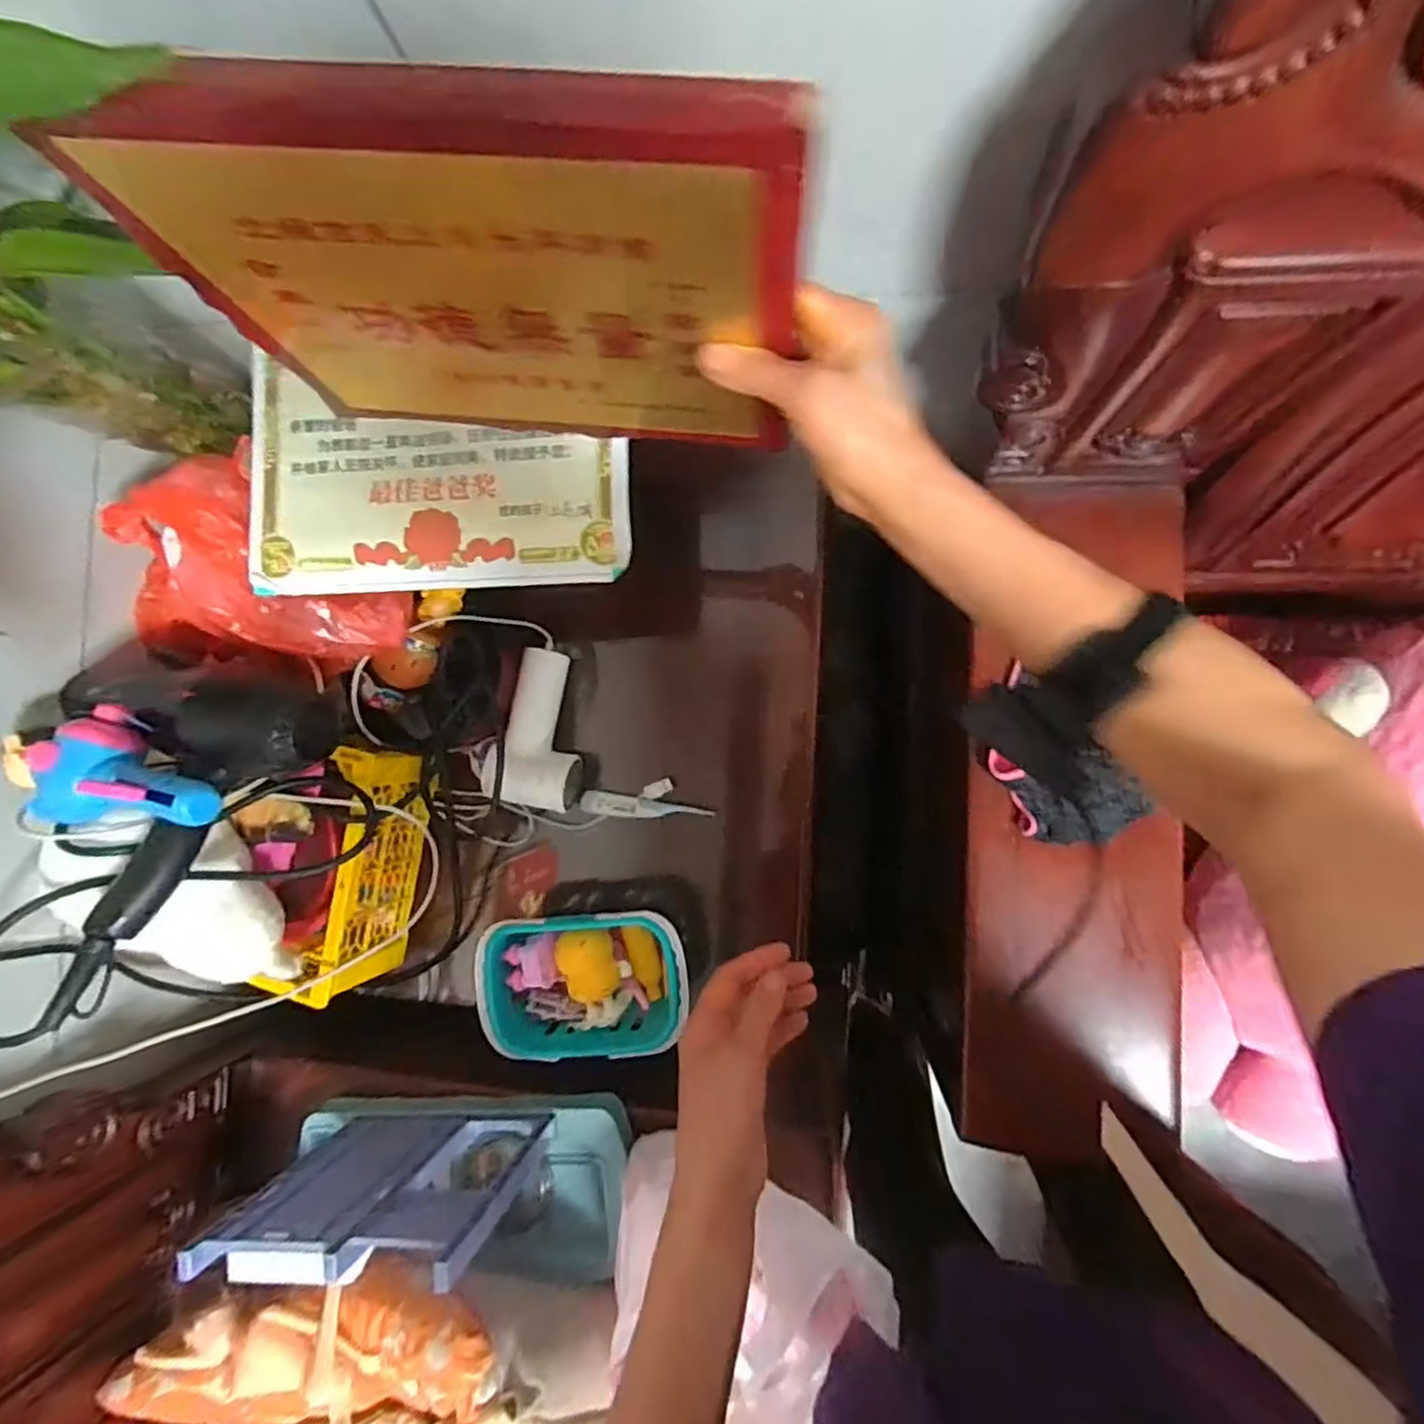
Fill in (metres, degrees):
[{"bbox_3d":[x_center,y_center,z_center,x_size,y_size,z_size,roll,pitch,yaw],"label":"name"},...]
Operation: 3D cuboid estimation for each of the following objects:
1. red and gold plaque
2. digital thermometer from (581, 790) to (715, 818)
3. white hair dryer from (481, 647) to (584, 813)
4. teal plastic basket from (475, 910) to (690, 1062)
[{"bbox_3d":[-0.105,-0.198,0.339,0.291,0.219,0.034,6,90,7],"label":"red and gold plaque"},{"bbox_3d":[-0.064,0.094,0.679,0.132,0.014,0.021,6,90,7],"label":"digital thermometer"},{"bbox_3d":[-0.176,0.019,0.677,0.089,0.060,0.158,0,76,-24],"label":"white hair dryer"},{"bbox_3d":[-0.115,0.245,0.638,0.186,0.083,0.136,-1,89,7],"label":"teal plastic basket"}]

